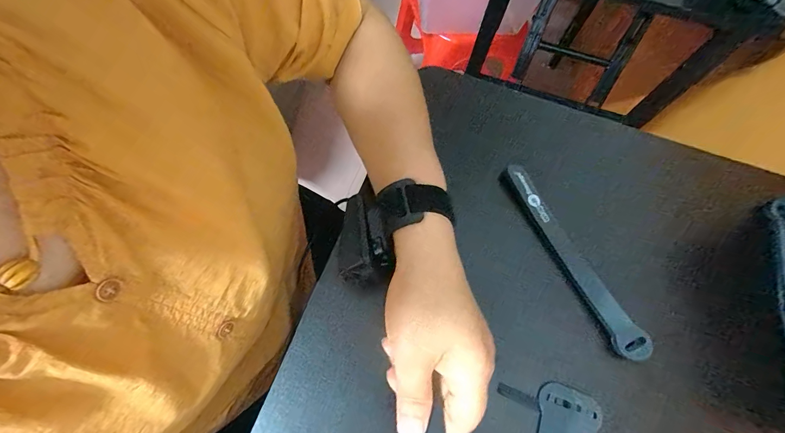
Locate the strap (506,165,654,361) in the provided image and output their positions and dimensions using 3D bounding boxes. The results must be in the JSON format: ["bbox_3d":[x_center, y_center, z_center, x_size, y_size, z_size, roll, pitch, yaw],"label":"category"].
[{"bbox_3d":[0.164,0.035,0.311,0.025,0.013,0.198,-25,70,-12],"label":"strap"}]

